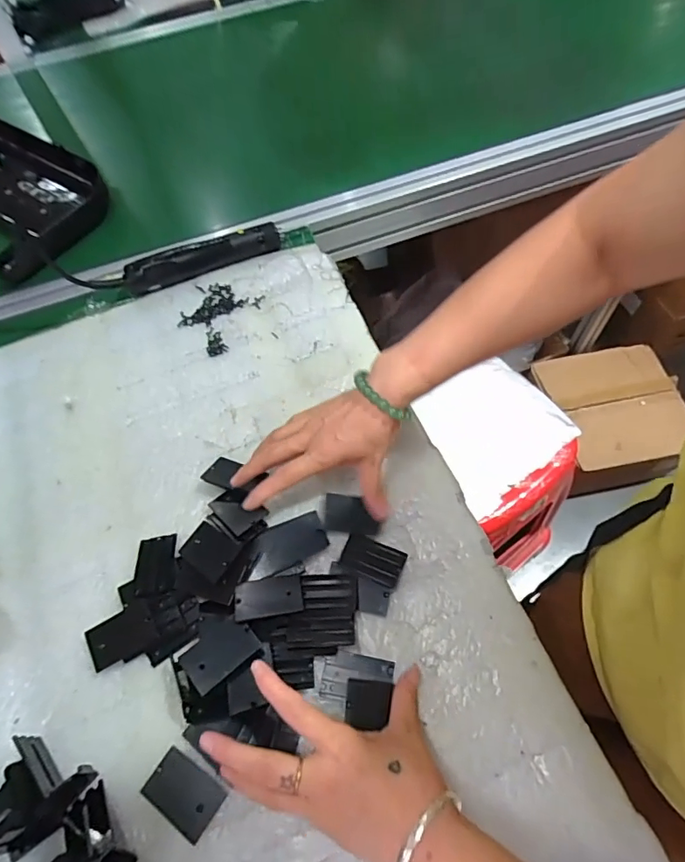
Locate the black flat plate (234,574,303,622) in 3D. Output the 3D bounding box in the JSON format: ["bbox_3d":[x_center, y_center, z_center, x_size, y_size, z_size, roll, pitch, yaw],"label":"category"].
[{"bbox_3d":[-0.062,0.139,0.415,0.055,0.005,0.036,-3,38,-8],"label":"black flat plate"}]

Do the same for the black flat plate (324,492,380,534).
[{"bbox_3d":[0.008,0.077,0.463,0.050,0.009,0.035,4,62,5],"label":"black flat plate"}]

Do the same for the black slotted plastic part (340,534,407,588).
[{"bbox_3d":[0.027,0.115,0.445,0.054,0.004,0.033,23,66,14],"label":"black slotted plastic part"}]

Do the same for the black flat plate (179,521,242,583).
[{"bbox_3d":[-0.118,0.107,0.441,0.048,0.004,0.037,28,71,19],"label":"black flat plate"}]

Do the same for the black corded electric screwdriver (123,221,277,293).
[{"bbox_3d":[-0.174,-0.219,0.621,0.194,0.033,0.028,-21,63,-8],"label":"black corded electric screwdriver"}]

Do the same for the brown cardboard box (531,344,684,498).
[{"bbox_3d":[0.682,-0.035,1.272,0.307,0.184,0.328,-8,62,0],"label":"brown cardboard box"}]

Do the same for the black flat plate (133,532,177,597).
[{"bbox_3d":[-0.169,0.121,0.447,0.038,0.004,0.056,-13,50,4],"label":"black flat plate"}]

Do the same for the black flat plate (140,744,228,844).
[{"bbox_3d":[-0.118,0.268,0.367,0.055,0.004,0.037,29,65,19],"label":"black flat plate"}]

